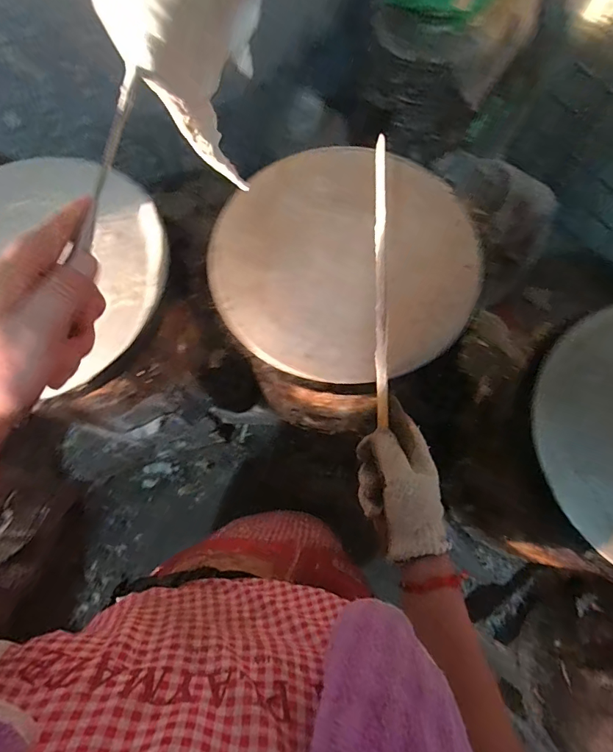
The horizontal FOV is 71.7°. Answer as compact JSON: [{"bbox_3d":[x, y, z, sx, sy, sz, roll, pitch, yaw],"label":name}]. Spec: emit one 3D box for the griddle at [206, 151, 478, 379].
[{"bbox_3d":[0.049,-0.156,0.592,0.360,0.024,0.322,12,80,7],"label":"griddle"}]

